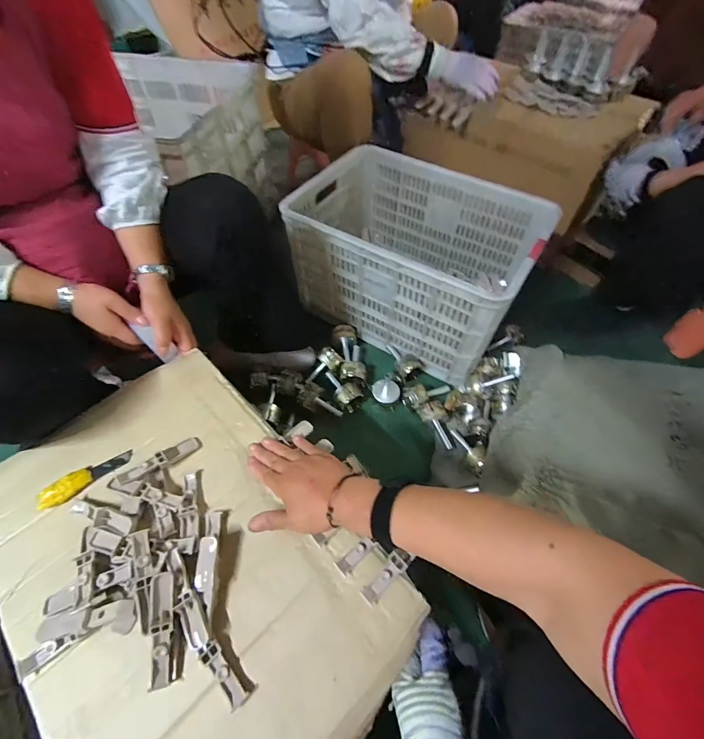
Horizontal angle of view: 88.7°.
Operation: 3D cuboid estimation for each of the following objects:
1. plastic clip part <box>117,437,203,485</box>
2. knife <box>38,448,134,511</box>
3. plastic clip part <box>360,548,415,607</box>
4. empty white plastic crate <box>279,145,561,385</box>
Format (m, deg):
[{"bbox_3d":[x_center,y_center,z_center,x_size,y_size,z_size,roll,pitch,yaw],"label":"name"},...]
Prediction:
[{"bbox_3d":[-0.249,0.119,0.471,0.100,0.019,0.021,-26,58,-38],"label":"plastic clip part"},{"bbox_3d":[-0.346,0.142,0.472,0.109,0.022,0.030,-31,61,-33],"label":"knife"},{"bbox_3d":[0.038,0.232,0.405,0.066,0.008,0.021,-39,64,-22],"label":"plastic clip part"},{"bbox_3d":[0.135,-0.281,0.902,0.552,0.278,0.348,29,62,18],"label":"empty white plastic crate"}]

